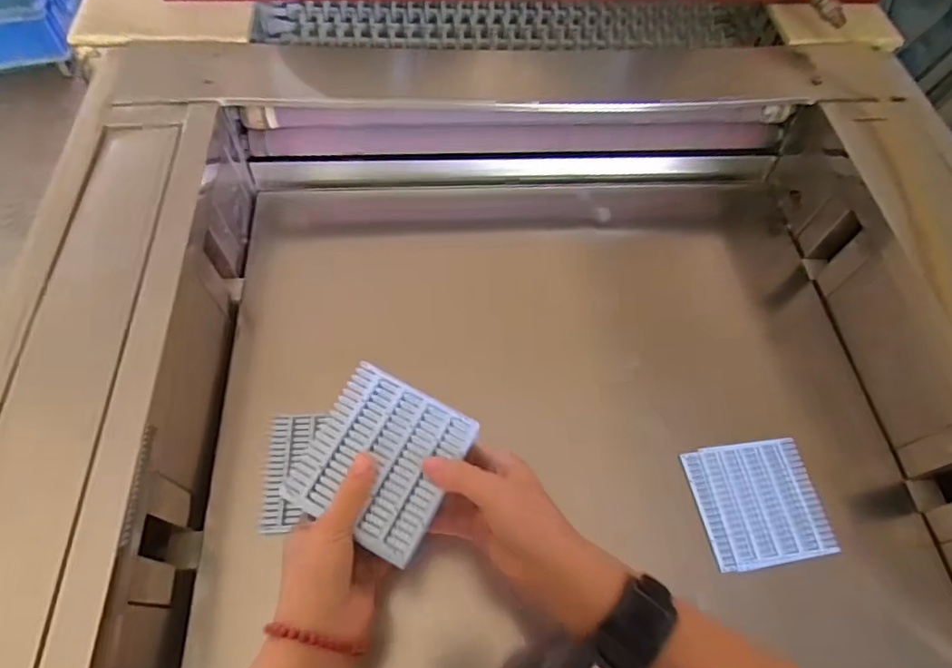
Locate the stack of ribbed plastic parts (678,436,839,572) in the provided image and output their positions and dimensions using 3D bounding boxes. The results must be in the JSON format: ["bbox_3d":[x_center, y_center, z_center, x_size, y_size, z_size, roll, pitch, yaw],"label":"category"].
[{"bbox_3d":[0.272,0.161,0.529,0.115,0.015,0.112,-6,62,-7],"label":"stack of ribbed plastic parts"}]

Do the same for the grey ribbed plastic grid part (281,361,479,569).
[{"bbox_3d":[-0.068,0.090,0.402,0.103,0.017,0.112,27,63,10],"label":"grey ribbed plastic grid part"}]

